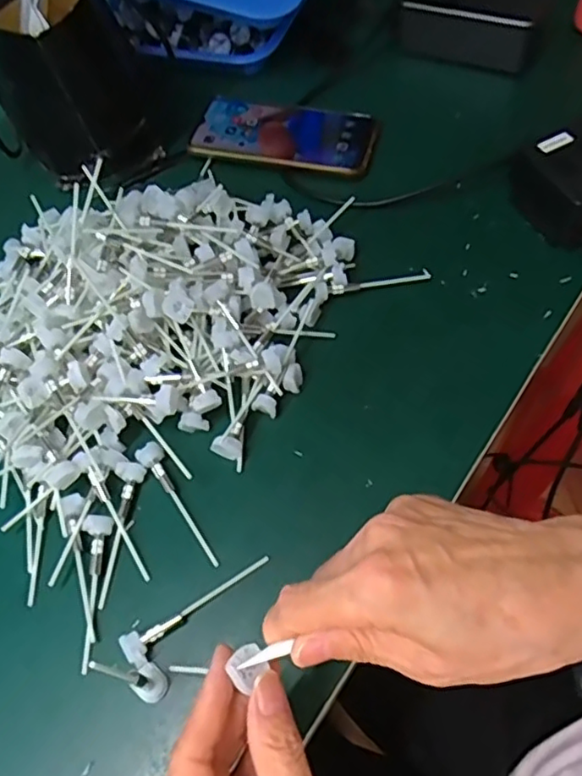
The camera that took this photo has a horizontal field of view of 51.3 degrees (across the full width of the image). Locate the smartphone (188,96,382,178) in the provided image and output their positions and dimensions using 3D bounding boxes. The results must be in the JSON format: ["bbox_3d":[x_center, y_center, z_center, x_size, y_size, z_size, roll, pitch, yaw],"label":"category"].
[{"bbox_3d":[-0.006,-0.228,0.543,0.160,0.010,0.078,12,64,9],"label":"smartphone"}]

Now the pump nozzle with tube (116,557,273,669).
[{"bbox_3d":[-0.051,0.127,0.348,0.092,0.016,0.019,-29,65,-12],"label":"pump nozzle with tube"}]

